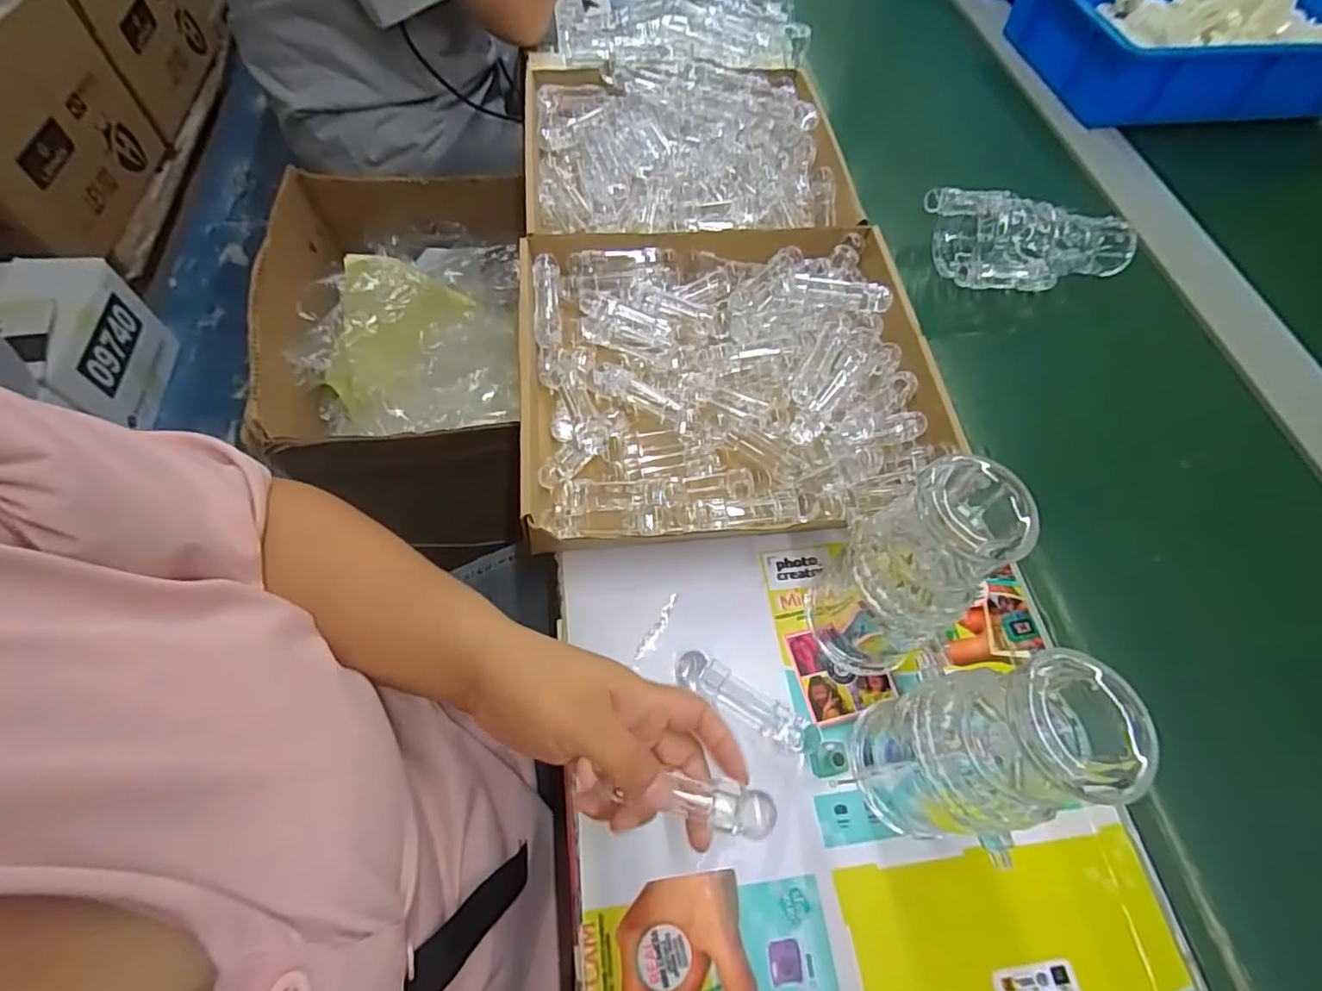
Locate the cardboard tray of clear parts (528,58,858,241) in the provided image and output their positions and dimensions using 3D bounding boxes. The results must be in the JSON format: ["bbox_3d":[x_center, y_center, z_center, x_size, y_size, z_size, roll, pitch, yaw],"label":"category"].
[{"bbox_3d":[0.019,-0.347,0.604,0.309,0.065,0.272,-8,62,-8],"label":"cardboard tray of clear parts"}]

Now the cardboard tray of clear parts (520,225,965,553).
[{"bbox_3d":[0.052,-0.097,0.479,0.318,0.046,0.287,-4,61,-5],"label":"cardboard tray of clear parts"}]

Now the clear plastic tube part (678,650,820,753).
[{"bbox_3d":[0.054,0.132,0.385,0.096,0.019,0.022,27,63,11],"label":"clear plastic tube part"}]

